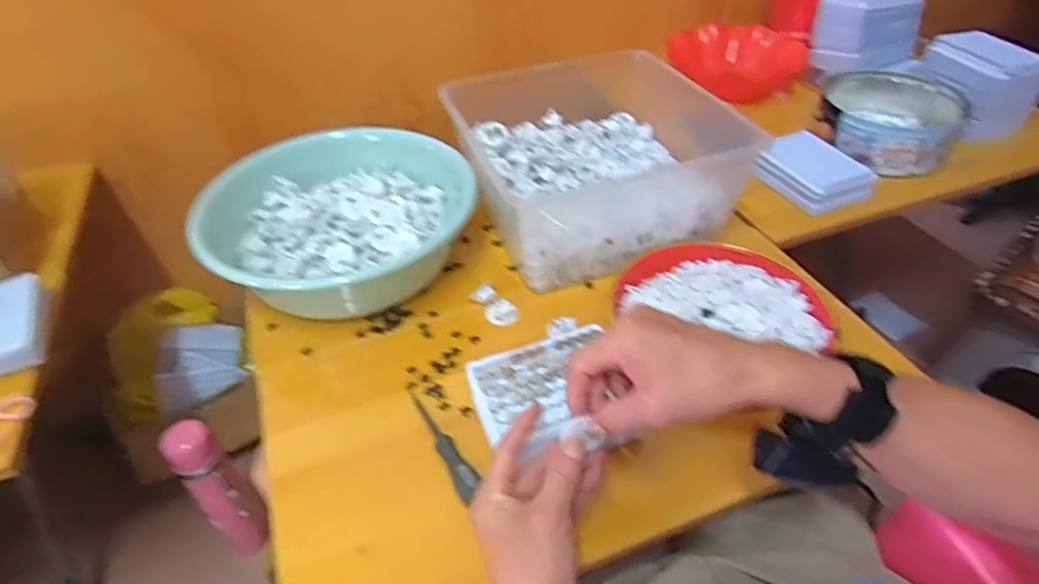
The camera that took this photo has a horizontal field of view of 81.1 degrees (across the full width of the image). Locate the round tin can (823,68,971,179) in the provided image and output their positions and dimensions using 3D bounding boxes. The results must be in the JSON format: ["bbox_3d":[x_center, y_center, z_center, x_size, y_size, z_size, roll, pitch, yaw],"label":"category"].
[{"bbox_3d":[0.550,-0.253,0.909,0.191,0.070,0.197,20,47,22],"label":"round tin can"}]

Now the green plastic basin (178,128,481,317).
[{"bbox_3d":[-0.232,-0.091,0.717,0.290,0.116,0.290,-1,43,1],"label":"green plastic basin"}]

